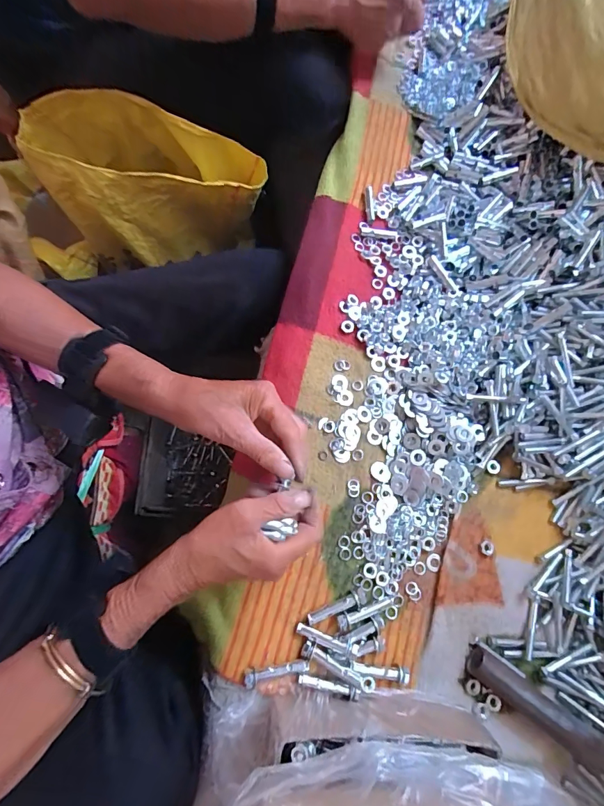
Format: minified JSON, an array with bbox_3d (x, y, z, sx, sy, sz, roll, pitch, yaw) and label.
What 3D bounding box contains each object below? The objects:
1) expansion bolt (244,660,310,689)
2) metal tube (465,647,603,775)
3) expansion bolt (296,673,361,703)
[{"bbox_3d":[-0.023,0.238,0.353,0.057,0.011,0.016,-12,78,-9],"label":"expansion bolt"},{"bbox_3d":[0.211,0.274,0.360,0.133,0.028,0.027,37,76,3],"label":"metal tube"},{"bbox_3d":[0.023,0.252,0.355,0.056,0.006,0.012,13,76,-3],"label":"expansion bolt"}]

